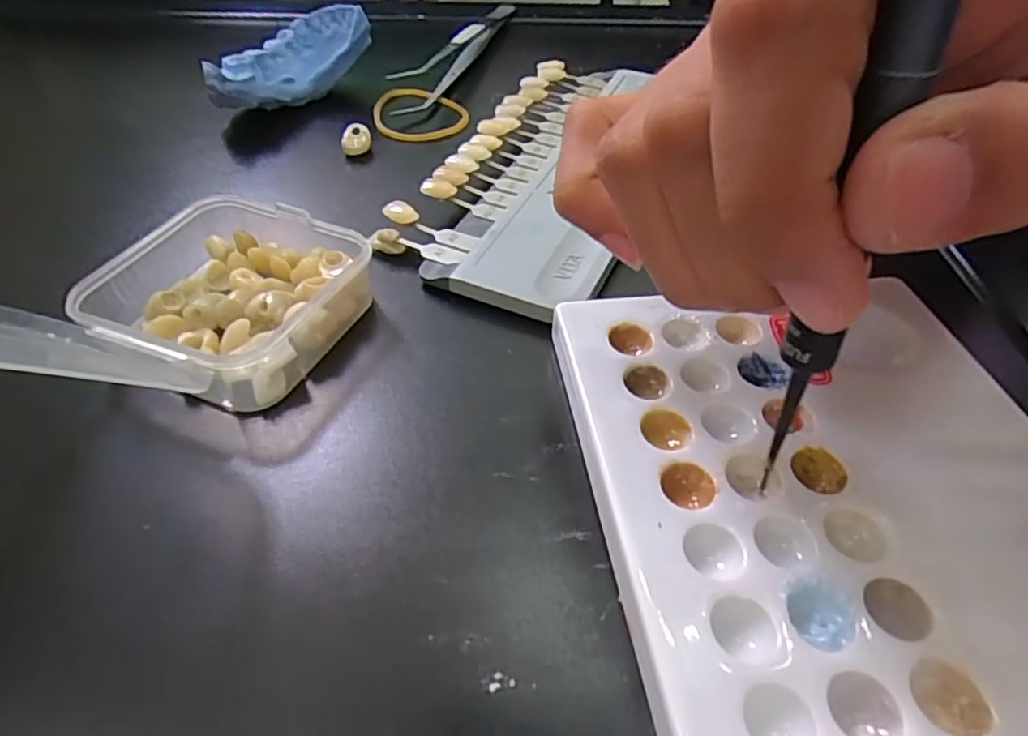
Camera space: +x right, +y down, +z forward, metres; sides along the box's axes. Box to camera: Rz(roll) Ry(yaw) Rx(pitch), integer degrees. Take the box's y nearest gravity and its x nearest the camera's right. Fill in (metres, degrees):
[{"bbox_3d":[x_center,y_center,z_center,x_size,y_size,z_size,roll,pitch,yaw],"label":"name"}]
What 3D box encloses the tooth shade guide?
[{"bbox_3d":[0.015,-0.073,0.211,0.067,0.011,0.141,19,48,17],"label":"tooth shade guide"}]

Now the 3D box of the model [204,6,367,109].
[{"bbox_3d":[-0.092,-0.123,0.251,0.069,0.032,0.022,-33,55,-29],"label":"model"}]

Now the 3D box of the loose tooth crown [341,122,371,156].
[{"bbox_3d":[-0.059,-0.085,0.230,0.011,0.008,0.011,-11,47,-12],"label":"loose tooth crown"}]

